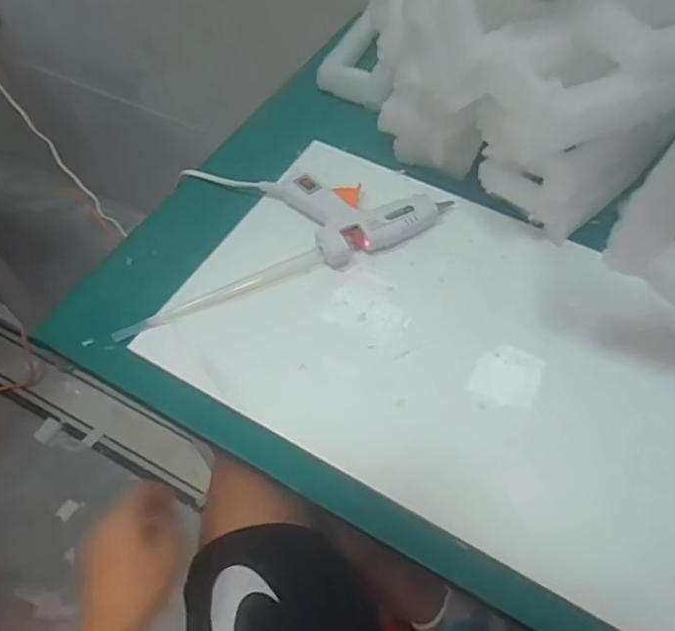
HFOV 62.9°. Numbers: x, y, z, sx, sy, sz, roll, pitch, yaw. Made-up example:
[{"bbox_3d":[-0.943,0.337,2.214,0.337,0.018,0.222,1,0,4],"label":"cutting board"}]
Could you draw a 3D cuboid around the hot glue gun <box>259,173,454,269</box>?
[{"bbox_3d":[0.020,-0.112,0.525,0.131,0.027,0.125,-29,61,-18],"label":"hot glue gun"}]

